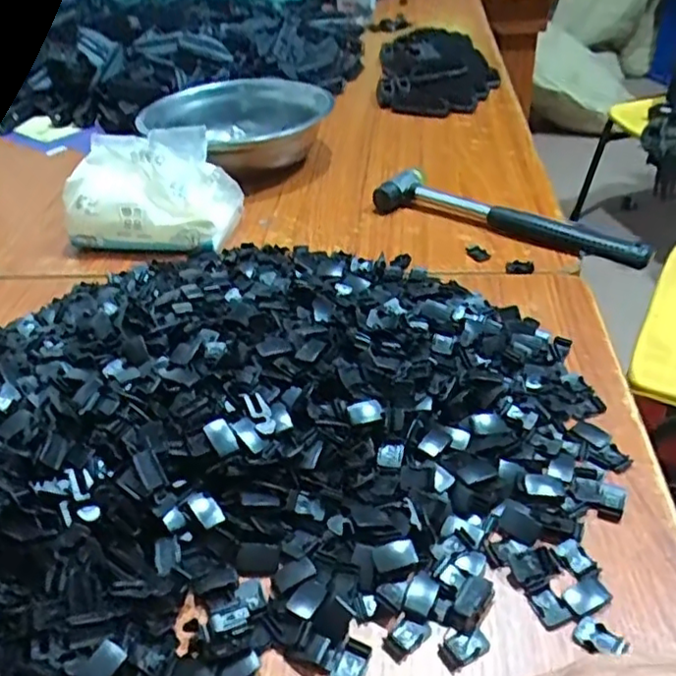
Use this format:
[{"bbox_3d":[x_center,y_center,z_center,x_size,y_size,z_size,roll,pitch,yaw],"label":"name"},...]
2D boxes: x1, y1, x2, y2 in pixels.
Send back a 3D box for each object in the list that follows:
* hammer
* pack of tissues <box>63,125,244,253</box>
[{"bbox_3d":[0.141,-0.106,0.539,0.230,0.026,0.046,18,44,27],"label":"hammer"},{"bbox_3d":[-0.160,-0.125,0.550,0.136,0.083,0.072,2,39,10],"label":"pack of tissues"}]

